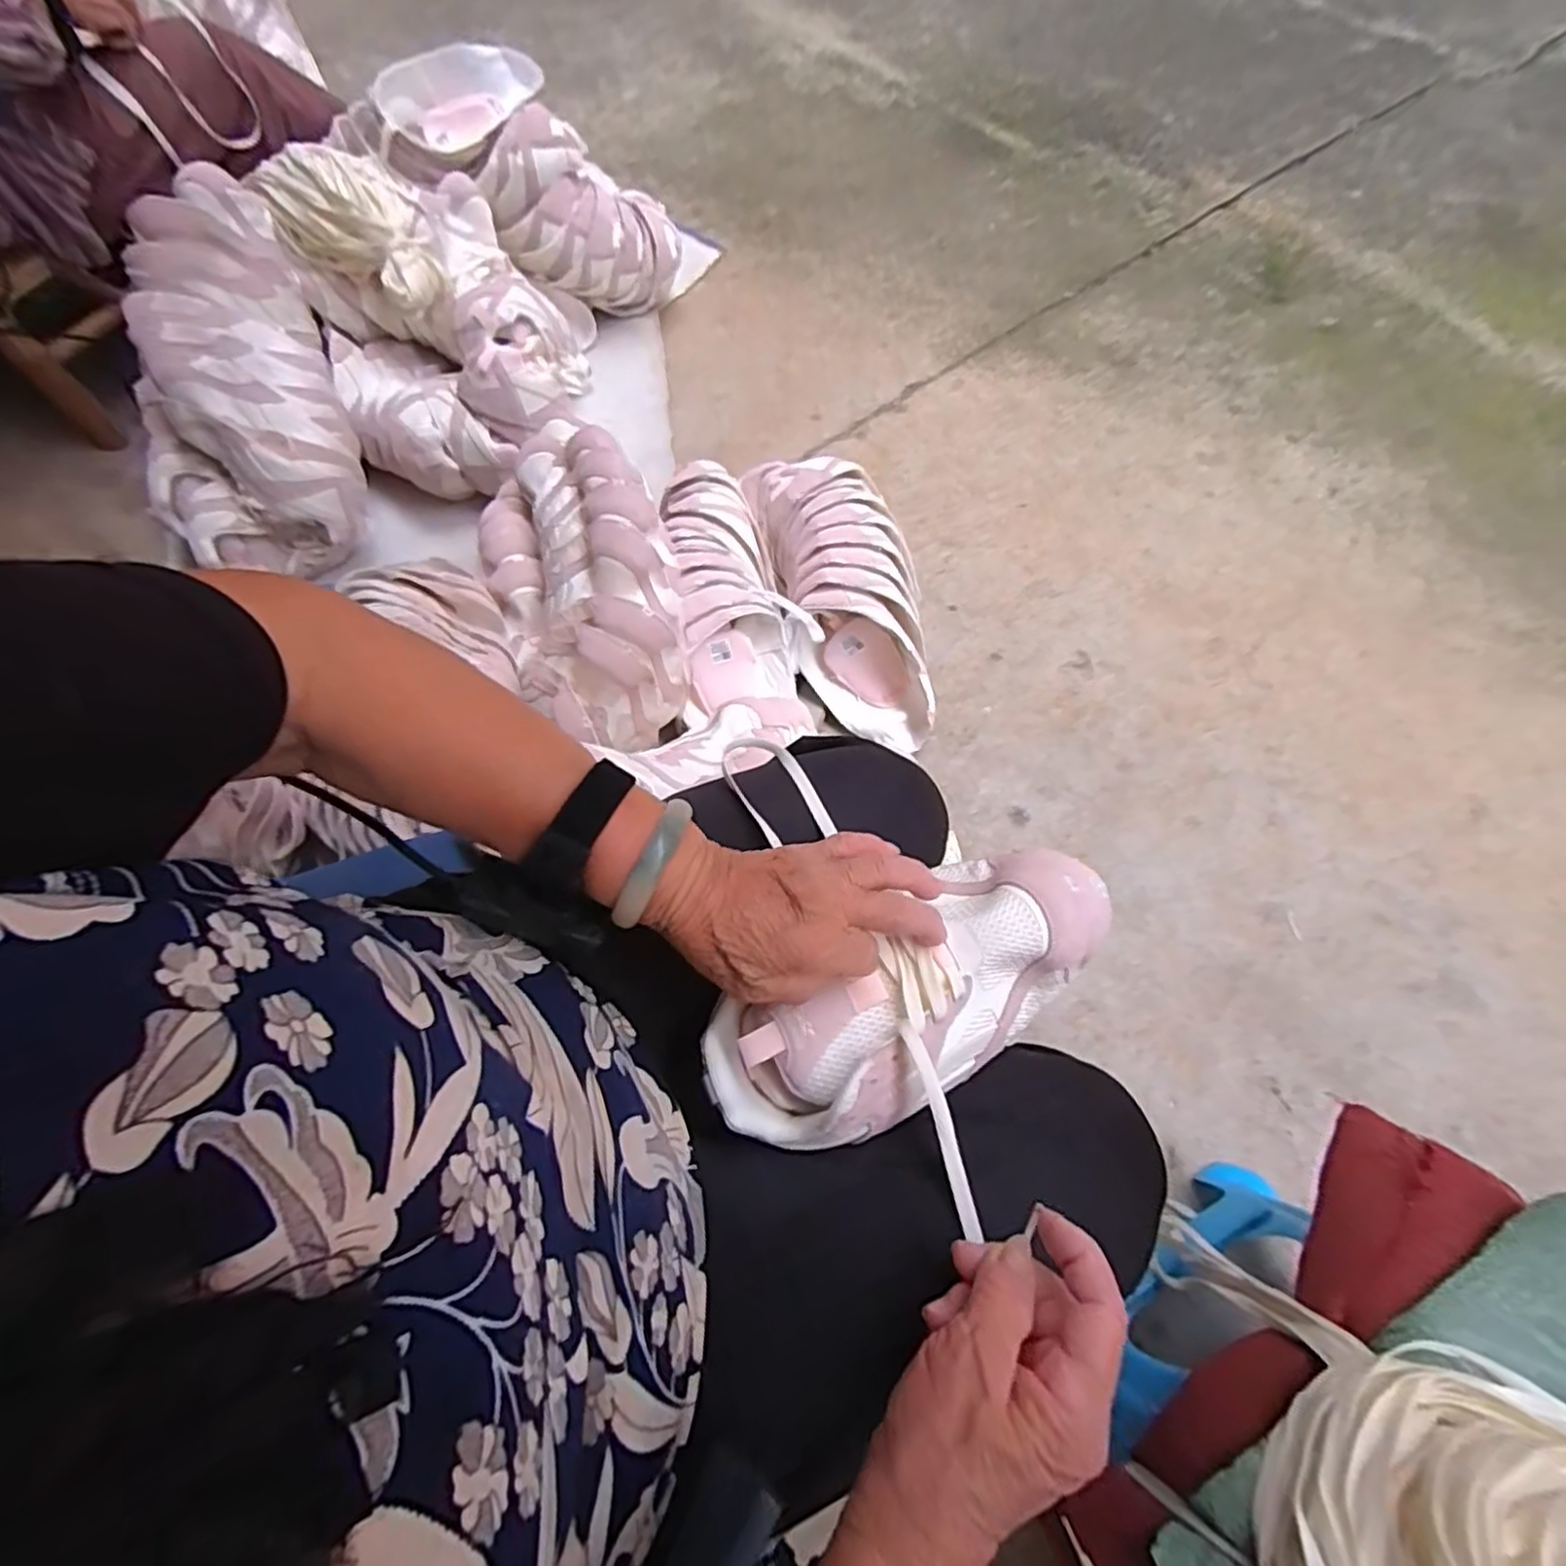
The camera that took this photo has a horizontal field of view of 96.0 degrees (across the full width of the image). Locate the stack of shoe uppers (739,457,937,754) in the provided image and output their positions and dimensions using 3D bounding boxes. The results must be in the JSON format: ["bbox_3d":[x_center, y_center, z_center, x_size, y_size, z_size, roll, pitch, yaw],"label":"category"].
[{"bbox_3d":[0.075,-0.247,0.903,0.177,0.141,0.403,-20,67,9],"label":"stack of shoe uppers"}]

